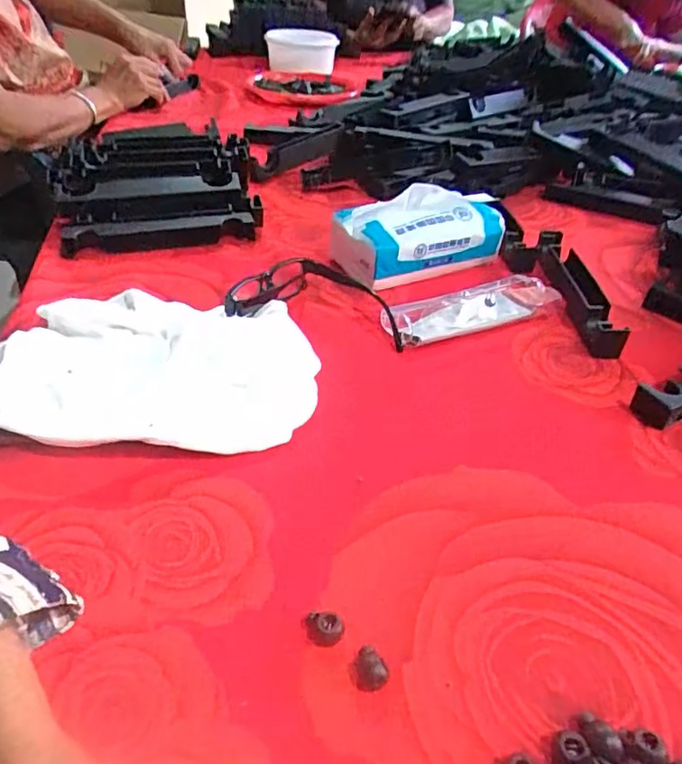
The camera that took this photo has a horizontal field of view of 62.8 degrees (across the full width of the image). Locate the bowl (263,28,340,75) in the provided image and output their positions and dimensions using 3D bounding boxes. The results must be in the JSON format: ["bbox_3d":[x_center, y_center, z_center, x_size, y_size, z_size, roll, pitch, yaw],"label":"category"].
[{"bbox_3d":[-0.085,-0.704,1.188,0.150,0.067,0.143,3,39,-2],"label":"bowl"}]

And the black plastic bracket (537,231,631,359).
[{"bbox_3d":[0.226,-0.089,0.534,0.040,0.026,0.192,3,39,1],"label":"black plastic bracket"}]

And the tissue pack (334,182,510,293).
[{"bbox_3d":[0.073,-0.156,0.570,0.172,0.075,0.089,-18,43,-23],"label":"tissue pack"}]

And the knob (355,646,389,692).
[{"bbox_3d":[0.015,0.135,0.264,0.015,0.012,0.014,2,39,-1],"label":"knob"}]

